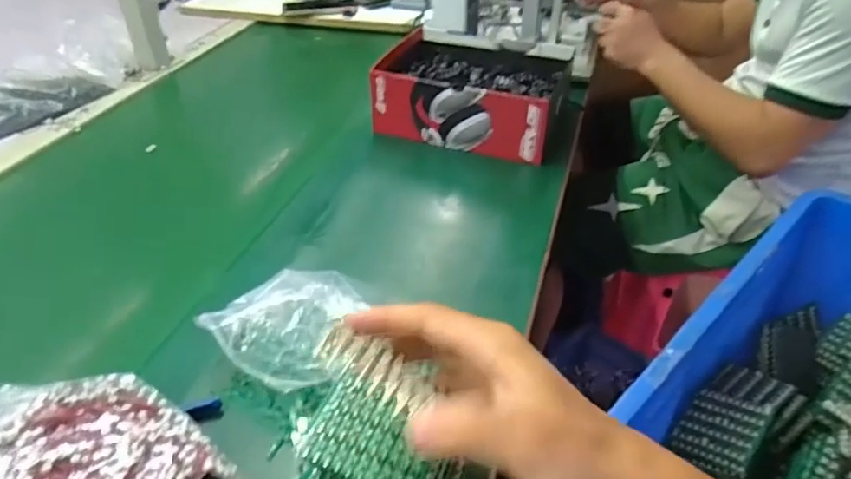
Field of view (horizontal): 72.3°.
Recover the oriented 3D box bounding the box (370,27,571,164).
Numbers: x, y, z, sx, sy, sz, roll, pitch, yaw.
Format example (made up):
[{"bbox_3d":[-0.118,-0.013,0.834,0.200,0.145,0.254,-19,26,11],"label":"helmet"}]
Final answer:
[{"bbox_3d":[0.067,-0.211,0.833,0.252,0.094,0.210,13,41,17],"label":"box"}]

